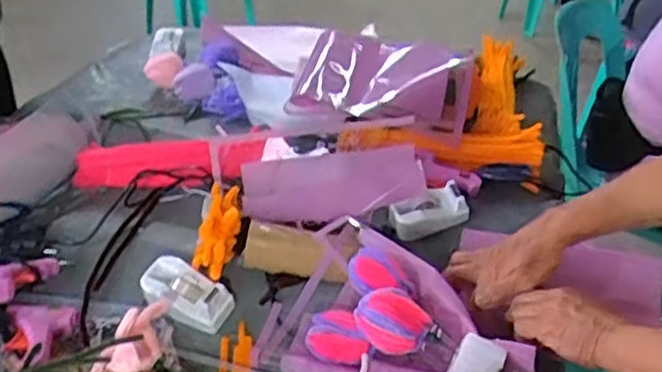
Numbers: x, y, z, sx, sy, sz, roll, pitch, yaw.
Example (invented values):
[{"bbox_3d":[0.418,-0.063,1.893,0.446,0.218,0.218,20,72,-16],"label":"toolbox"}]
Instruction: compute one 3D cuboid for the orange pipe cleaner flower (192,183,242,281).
[{"bbox_3d":[-0.131,0.052,0.829,0.049,0.037,0.111,9,77,9],"label":"orange pipe cleaner flower"}]

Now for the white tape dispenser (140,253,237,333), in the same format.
[{"bbox_3d":[-0.165,0.125,0.801,0.103,0.045,0.054,19,37,22],"label":"white tape dispenser"}]

